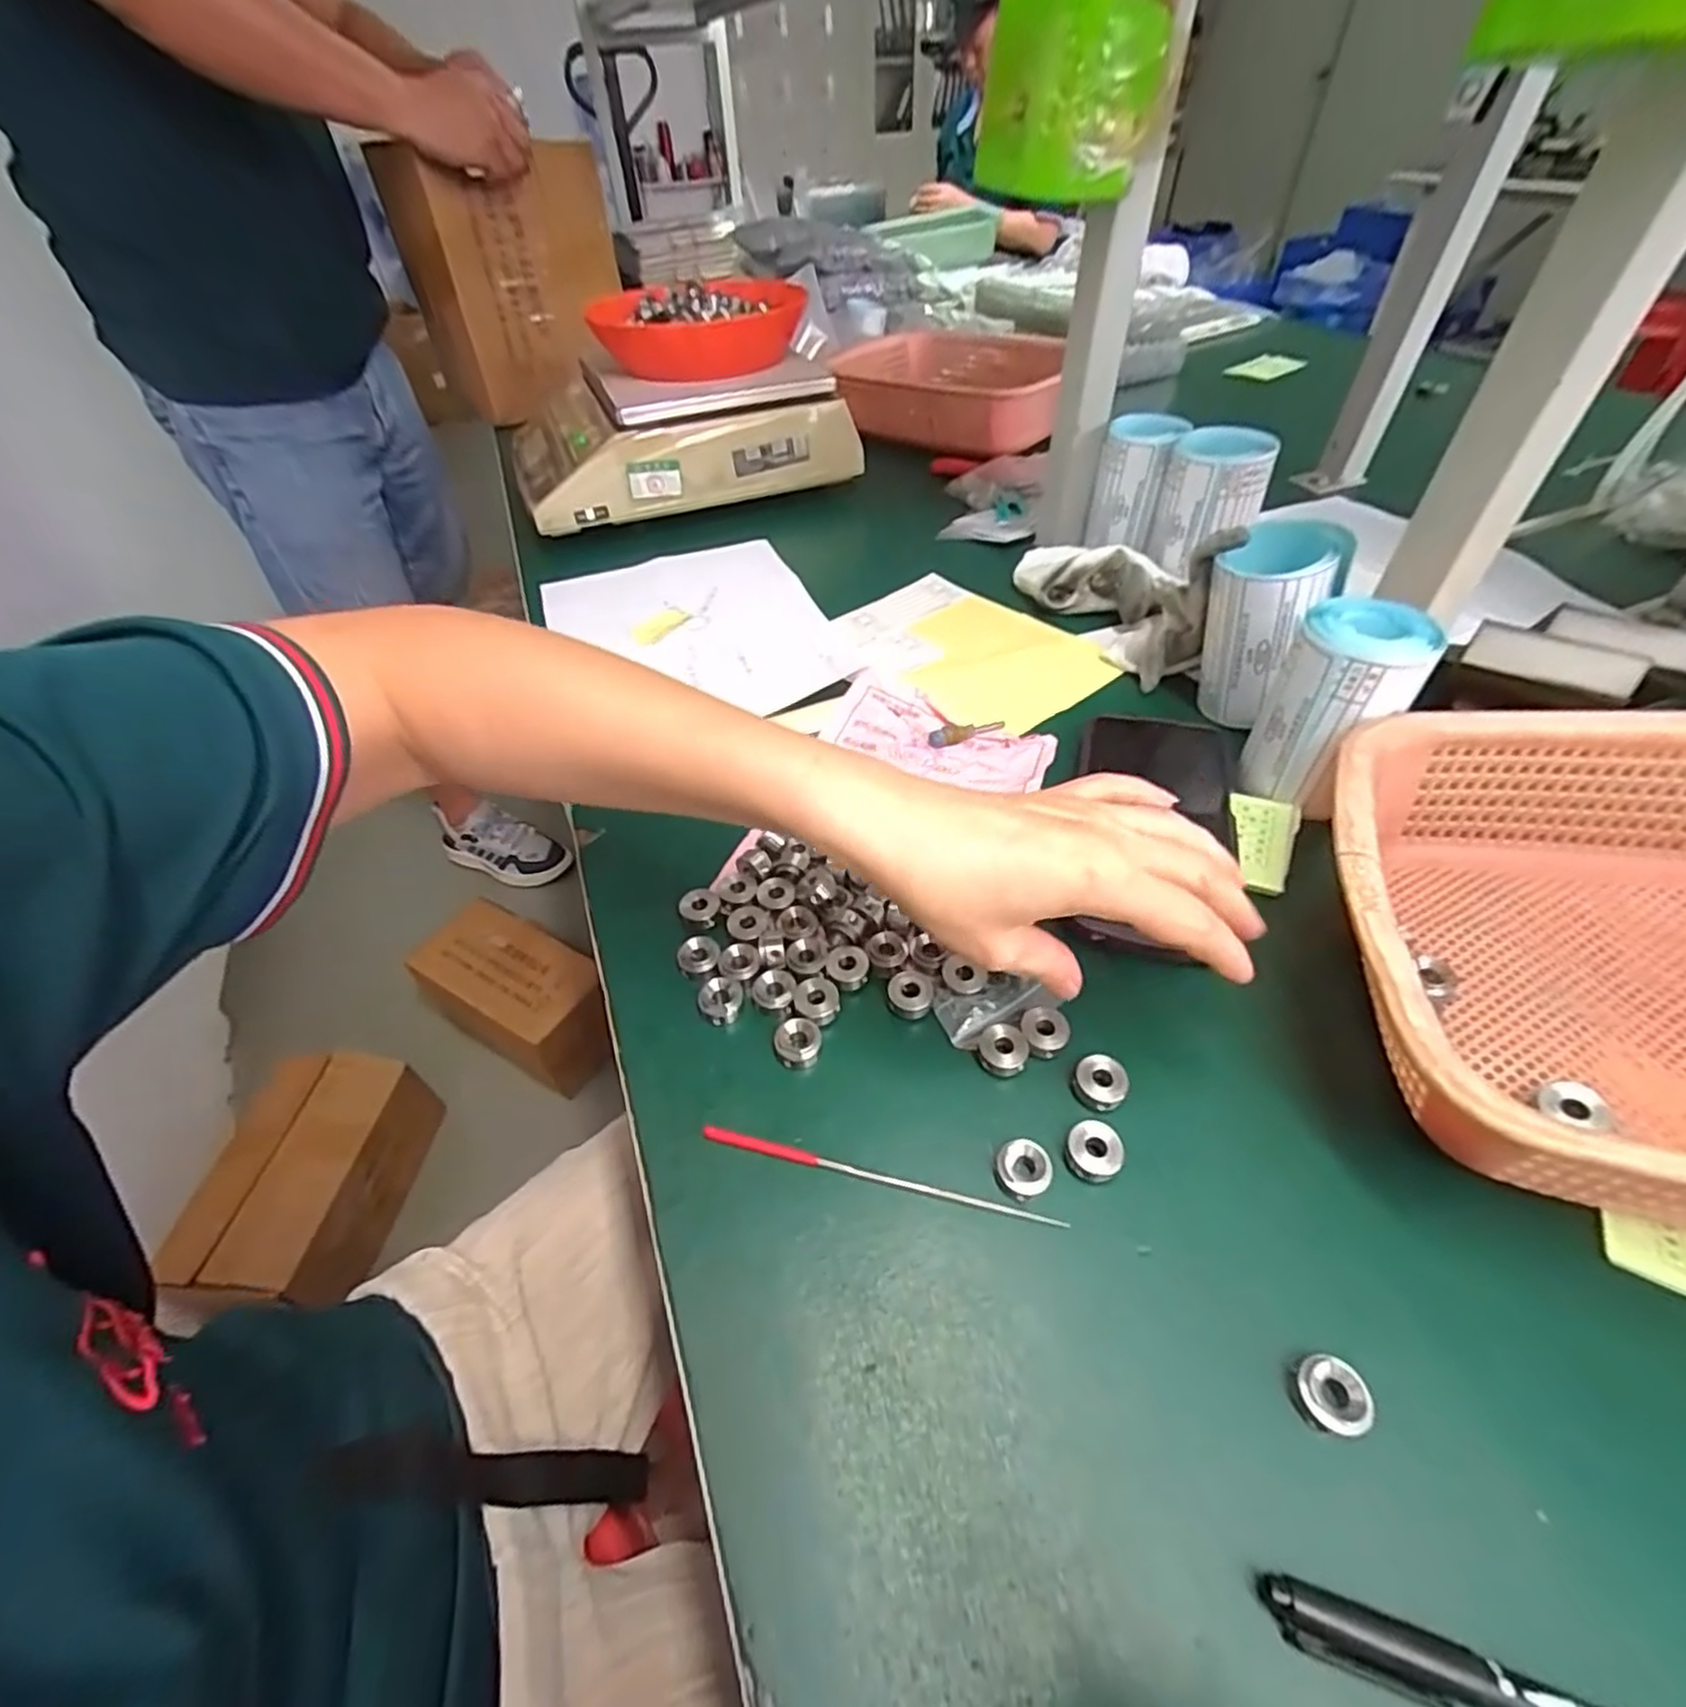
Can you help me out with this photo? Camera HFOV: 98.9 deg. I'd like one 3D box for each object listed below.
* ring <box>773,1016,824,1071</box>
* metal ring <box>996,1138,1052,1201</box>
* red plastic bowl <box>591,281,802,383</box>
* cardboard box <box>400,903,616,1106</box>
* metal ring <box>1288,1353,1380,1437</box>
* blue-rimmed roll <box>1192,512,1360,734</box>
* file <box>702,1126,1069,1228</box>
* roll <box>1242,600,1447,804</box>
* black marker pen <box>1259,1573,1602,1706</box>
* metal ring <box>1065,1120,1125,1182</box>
[{"bbox_3d":[-0.018,0.082,0.305,0.019,0.010,0.021,-12,47,-7],"label":"ring"},{"bbox_3d":[0.066,0.116,0.266,0.018,0.009,0.019,-2,46,2],"label":"metal ring"},{"bbox_3d":[-0.138,-0.511,0.705,0.184,0.052,0.184,-2,47,2],"label":"red plastic bowl"},{"bbox_3d":[-0.484,0.219,1.091,0.294,0.162,0.158,24,53,23],"label":"cardboard box"},{"bbox_3d":[0.147,0.163,0.217,0.018,0.014,0.019,-2,46,2],"label":"metal ring"},{"bbox_3d":[0.238,-0.131,0.415,0.061,0.103,0.051,26,54,26],"label":"blue-rimmed roll"},{"bbox_3d":[0.012,0.119,0.270,0.136,0.005,0.005,8,48,12],"label":"file"},{"bbox_3d":[0.252,-0.077,0.370,0.055,0.093,0.062,27,54,27],"label":"roll"},{"bbox_3d":[0.176,0.210,0.171,0.136,0.008,0.014,12,49,15],"label":"black marker pen"},{"bbox_3d":[0.093,0.111,0.269,0.018,0.013,0.019,-2,46,2],"label":"metal ring"}]

